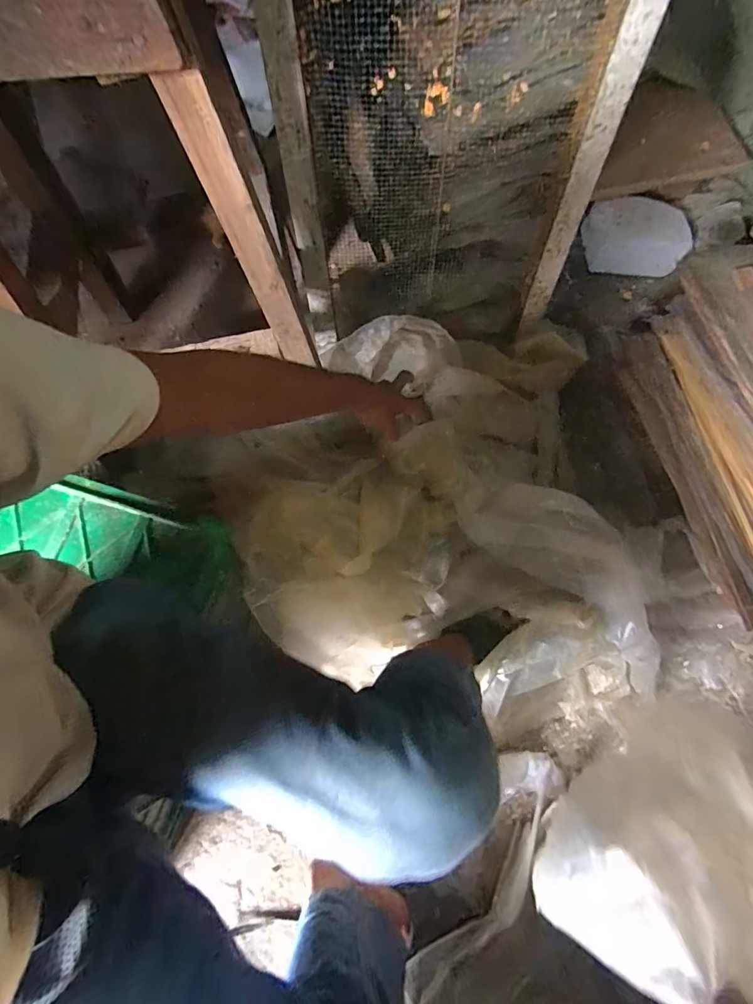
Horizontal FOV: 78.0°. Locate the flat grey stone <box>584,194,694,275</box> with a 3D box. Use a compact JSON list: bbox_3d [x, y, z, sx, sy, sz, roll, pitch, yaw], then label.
[{"bbox_3d":[0.577,-0.589,1.046,0.203,0.091,0.147,-1,73,-2],"label":"flat grey stone"}]

